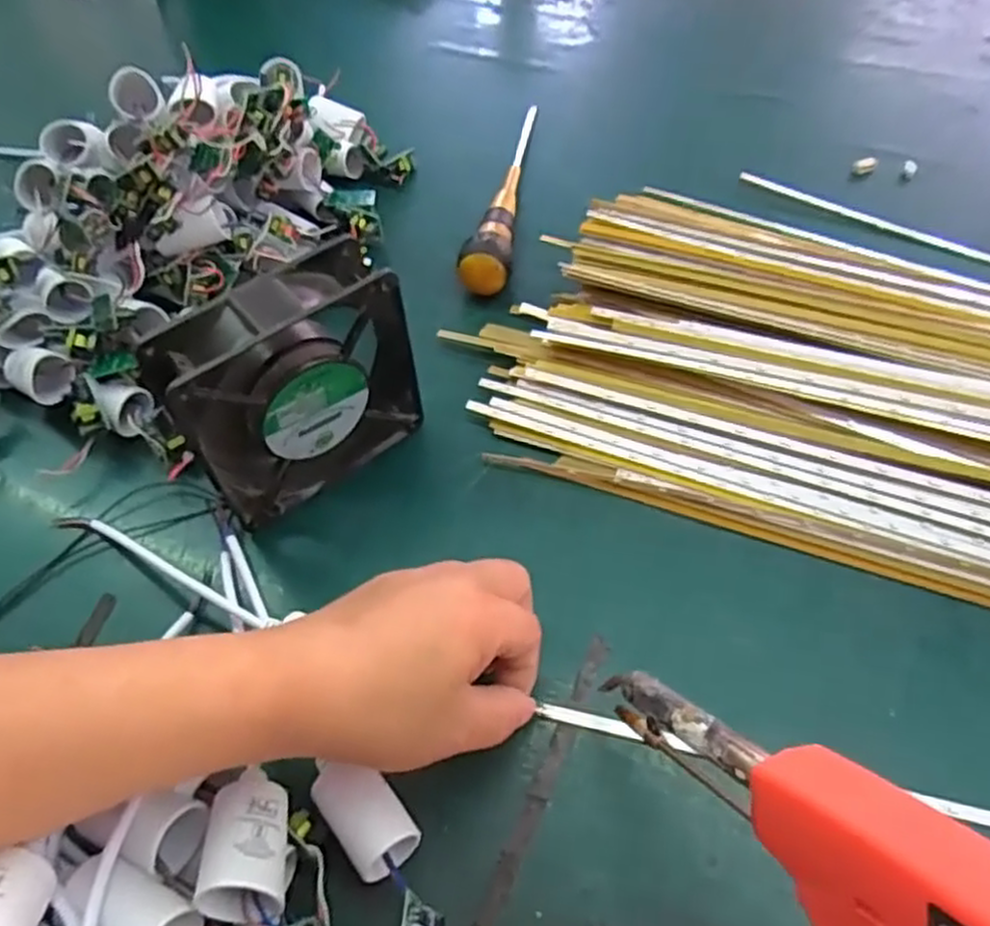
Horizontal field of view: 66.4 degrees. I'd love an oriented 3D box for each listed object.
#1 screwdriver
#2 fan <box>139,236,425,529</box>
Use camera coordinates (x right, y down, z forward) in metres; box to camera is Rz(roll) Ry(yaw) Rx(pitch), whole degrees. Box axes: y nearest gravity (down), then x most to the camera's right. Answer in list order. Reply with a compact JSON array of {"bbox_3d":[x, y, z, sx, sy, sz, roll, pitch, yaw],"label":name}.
[{"bbox_3d":[0.012,-0.203,0.558,0.032,0.030,0.228,8,55,9],"label":"screwdriver"},{"bbox_3d":[-0.102,-0.037,0.393,0.124,0.122,0.043,-33,59,-19],"label":"fan"}]

